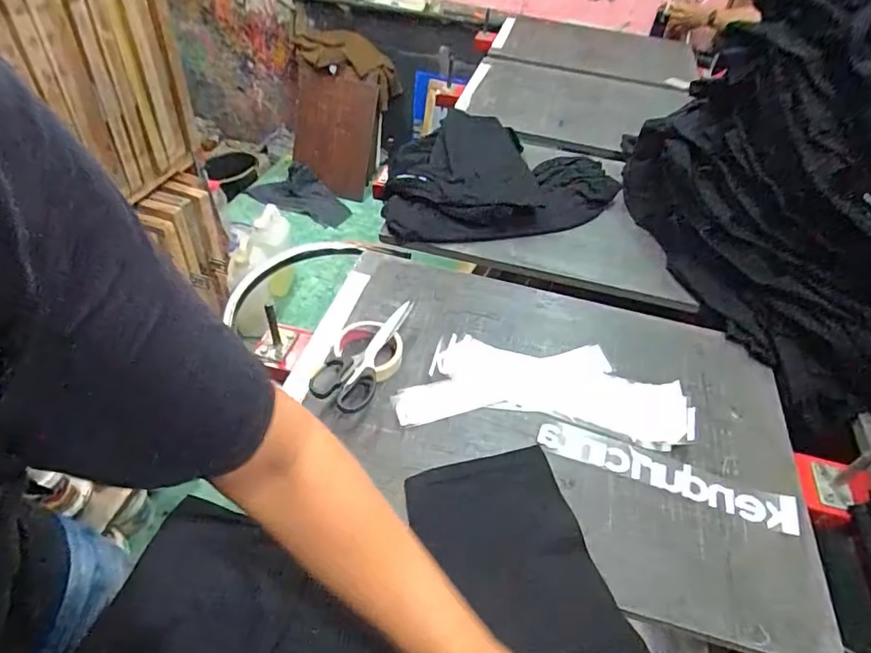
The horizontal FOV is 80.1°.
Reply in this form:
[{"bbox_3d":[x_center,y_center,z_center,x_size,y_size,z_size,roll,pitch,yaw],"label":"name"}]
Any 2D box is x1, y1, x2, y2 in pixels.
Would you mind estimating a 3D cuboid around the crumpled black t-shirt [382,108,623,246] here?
[{"bbox_3d":[0.122,-0.311,1.042,0.463,0.062,0.366,-4,47,-11],"label":"crumpled black t-shirt"}]

